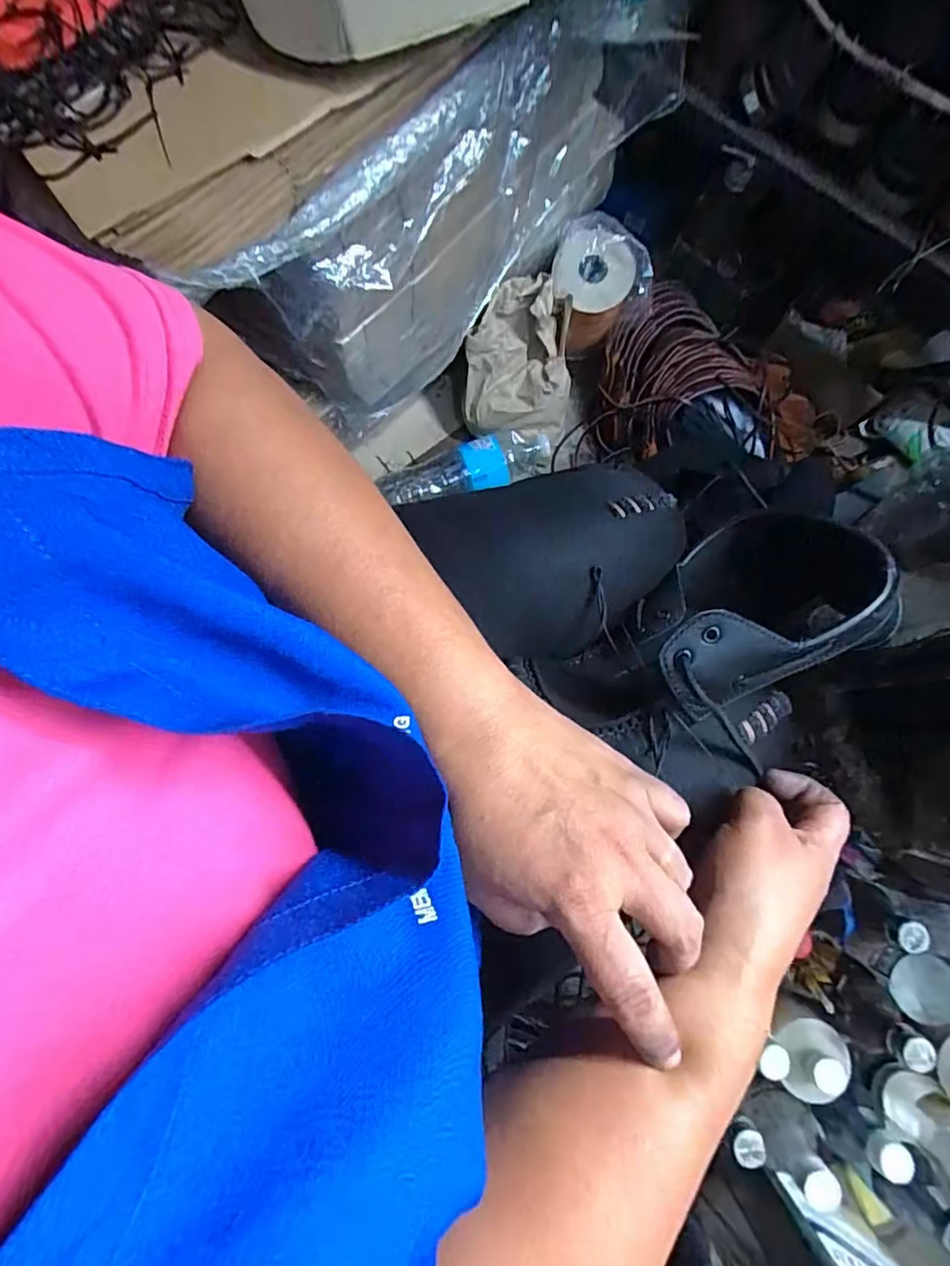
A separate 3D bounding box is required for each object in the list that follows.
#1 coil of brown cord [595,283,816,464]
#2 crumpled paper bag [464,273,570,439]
[{"bbox_3d":[0.294,-0.309,0.763,0.213,0.090,0.295,-42,82,-7],"label":"coil of brown cord"},{"bbox_3d":[0.054,-0.348,0.737,0.139,0.187,0.038,0,36,3],"label":"crumpled paper bag"}]

